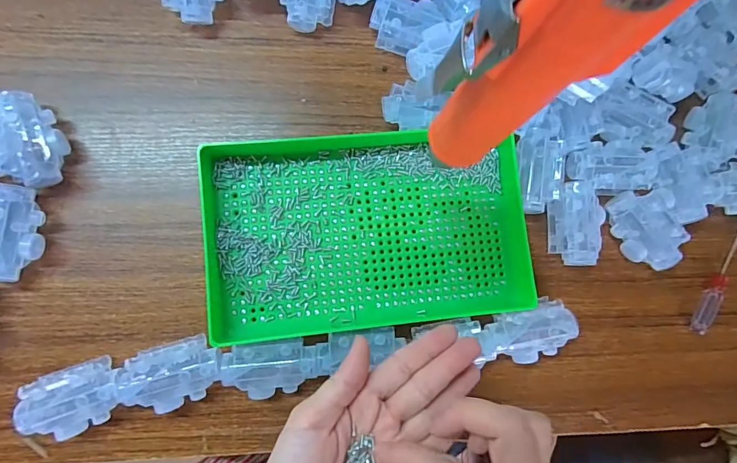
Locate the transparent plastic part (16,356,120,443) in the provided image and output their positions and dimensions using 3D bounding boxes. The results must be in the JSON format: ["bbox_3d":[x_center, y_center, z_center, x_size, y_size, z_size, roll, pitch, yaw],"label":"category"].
[{"bbox_3d":[-0.212,0.122,0.308,0.065,0.027,0.046,-18,87,-7],"label":"transparent plastic part"}]

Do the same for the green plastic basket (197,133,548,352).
[{"bbox_3d":[0.001,-0.002,0.339,0.249,0.033,0.155,-5,85,-6],"label":"green plastic basket"}]

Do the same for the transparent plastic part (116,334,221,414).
[{"bbox_3d":[-0.145,0.107,0.317,0.071,0.027,0.047,-16,87,-7],"label":"transparent plastic part"}]

